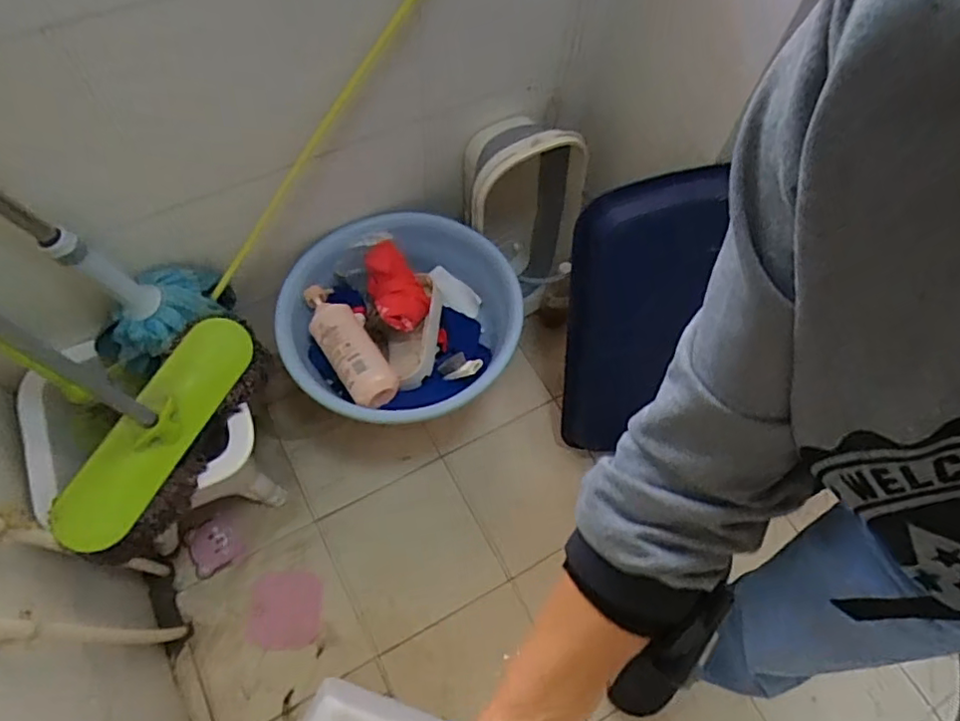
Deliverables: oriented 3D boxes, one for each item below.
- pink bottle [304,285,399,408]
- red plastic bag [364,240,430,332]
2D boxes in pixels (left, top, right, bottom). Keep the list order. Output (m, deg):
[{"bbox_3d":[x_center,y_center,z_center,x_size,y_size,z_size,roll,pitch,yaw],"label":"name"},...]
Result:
[{"bbox_3d":[-0.244,-0.033,1.081,0.089,0.067,0.288,-30,69,-17],"label":"pink bottle"},{"bbox_3d":[-0.160,-0.139,1.152,0.105,0.070,0.177,-20,66,-13],"label":"red plastic bag"}]

